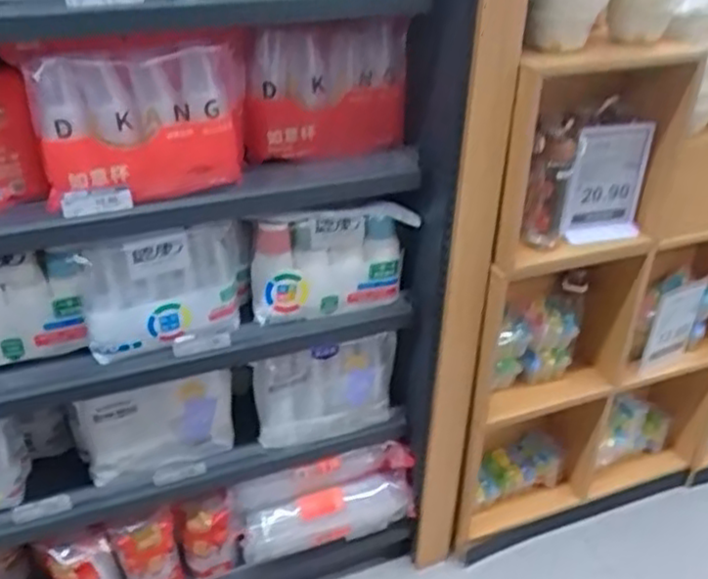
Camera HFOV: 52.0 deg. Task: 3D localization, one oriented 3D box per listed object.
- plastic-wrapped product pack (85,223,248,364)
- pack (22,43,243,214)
[{"bbox_3d":[-0.326,-0.004,1.297,0.301,0.216,0.080,-18,36,-27],"label":"plastic-wrapped product pack"},{"bbox_3d":[-0.328,-0.270,1.151,0.328,0.232,0.113,-11,34,-18],"label":"pack"}]

